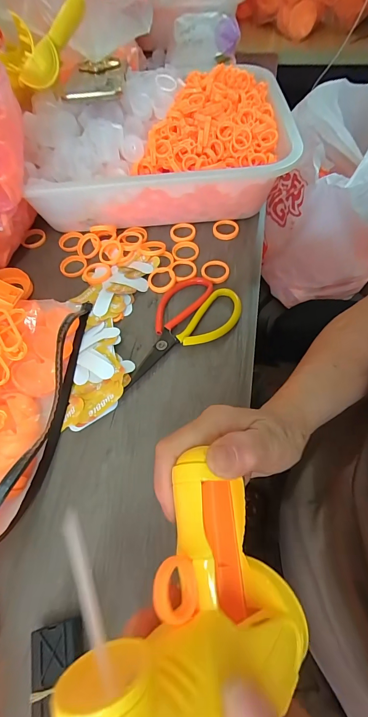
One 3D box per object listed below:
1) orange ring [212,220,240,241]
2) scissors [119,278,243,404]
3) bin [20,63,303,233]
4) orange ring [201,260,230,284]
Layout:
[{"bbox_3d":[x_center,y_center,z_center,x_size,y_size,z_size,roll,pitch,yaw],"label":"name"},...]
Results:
[{"bbox_3d":[0.058,-0.179,0.445,0.035,0.007,0.035,-2,60,3],"label":"orange ring"},{"bbox_3d":[-0.013,-0.039,0.359,0.164,0.009,0.087,-33,63,-15],"label":"scissors"},{"bbox_3d":[-0.031,-0.279,0.445,0.340,0.108,0.215,-3,60,1],"label":"bin"},{"bbox_3d":[0.040,-0.111,0.405,0.035,0.004,0.036,-2,60,3],"label":"orange ring"}]

